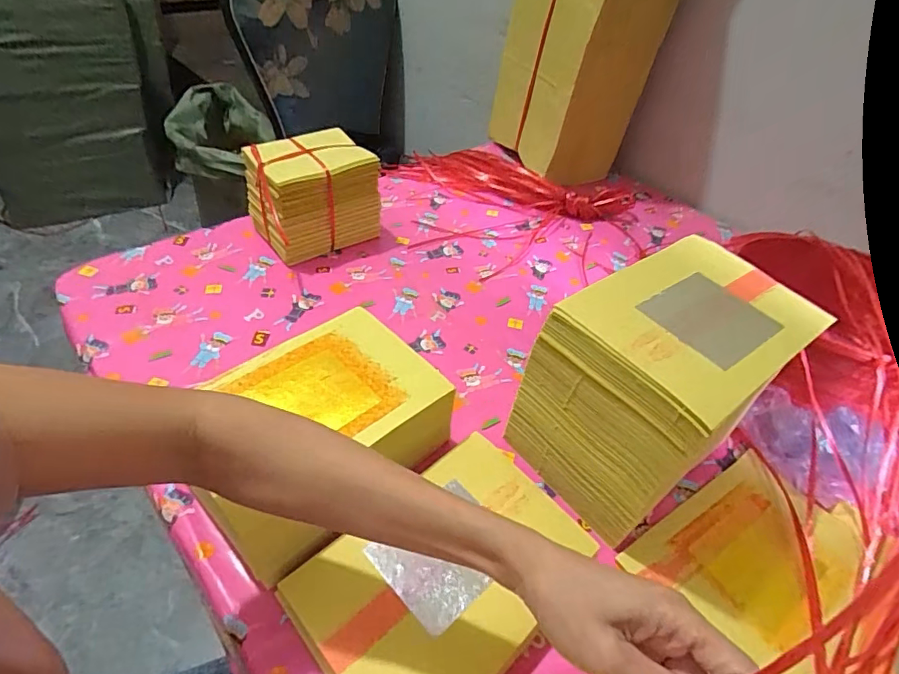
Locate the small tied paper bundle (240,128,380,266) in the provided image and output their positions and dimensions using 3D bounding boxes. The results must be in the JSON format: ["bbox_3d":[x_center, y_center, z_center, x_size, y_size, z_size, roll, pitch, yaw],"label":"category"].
[{"bbox_3d":[-0.202,-0.209,0.769,0.151,0.143,0.125,-30,55,-32],"label":"small tied paper bundle"}]

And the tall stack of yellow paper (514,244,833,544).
[{"bbox_3d":[0.211,0.046,0.526,0.237,0.196,0.159,-25,53,-29],"label":"tall stack of yellow paper"}]

